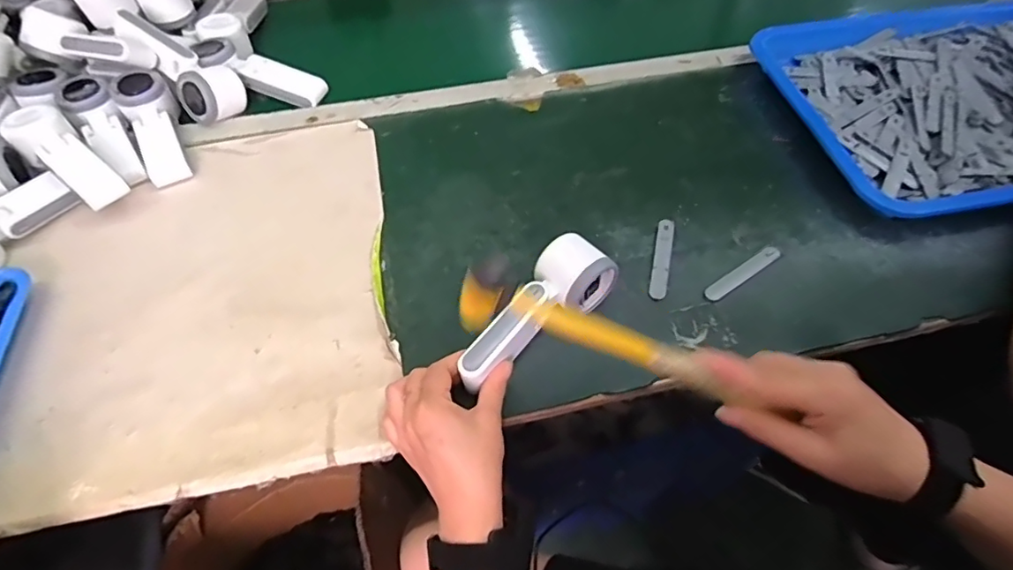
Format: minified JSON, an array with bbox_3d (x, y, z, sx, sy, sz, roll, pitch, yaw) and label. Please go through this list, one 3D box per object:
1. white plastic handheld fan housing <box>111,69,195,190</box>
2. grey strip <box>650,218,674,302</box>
[{"bbox_3d":[-0.396,-0.183,0.621,0.062,0.043,0.161,-30,60,-18],"label":"white plastic handheld fan housing"},{"bbox_3d":[0.151,-0.027,0.529,0.014,0.006,0.093,12,57,9],"label":"grey strip"}]

